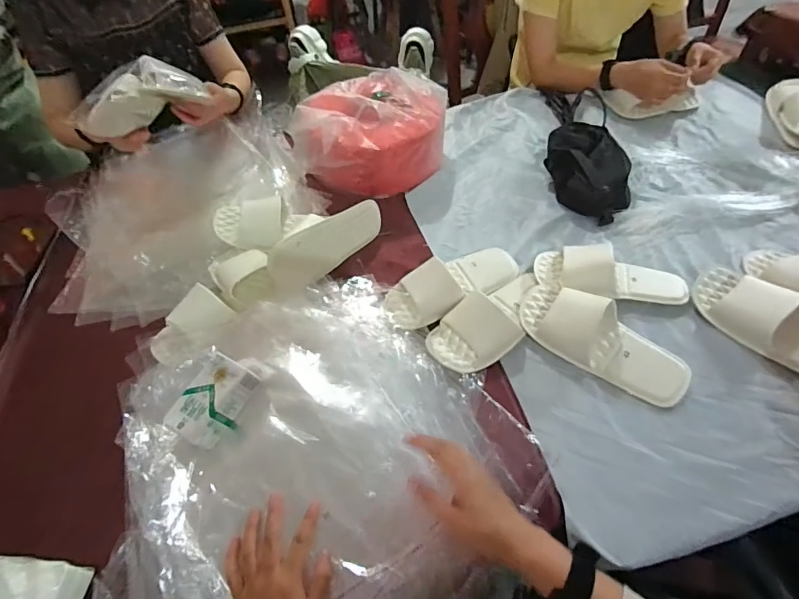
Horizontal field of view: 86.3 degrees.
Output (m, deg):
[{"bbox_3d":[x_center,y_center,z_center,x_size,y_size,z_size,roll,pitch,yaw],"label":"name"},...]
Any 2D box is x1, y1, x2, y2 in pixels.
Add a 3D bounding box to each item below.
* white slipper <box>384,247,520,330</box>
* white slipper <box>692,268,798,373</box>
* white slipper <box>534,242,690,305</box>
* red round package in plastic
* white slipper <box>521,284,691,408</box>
[{"bbox_3d":[0.087,-0.035,0.676,0.234,0.042,0.094,-24,53,-14],"label":"white slipper"},{"bbox_3d":[0.526,0.037,0.585,0.085,0.050,0.231,-30,55,-18],"label":"white slipper"},{"bbox_3d":[0.330,-0.042,0.665,0.221,0.052,0.086,16,55,17],"label":"white slipper"},{"bbox_3d":[-0.056,-0.347,0.888,0.282,0.144,0.244,-40,58,-23],"label":"red round package in plastic"},{"bbox_3d":[0.284,0.054,0.597,0.234,0.059,0.099,32,61,27],"label":"white slipper"}]

